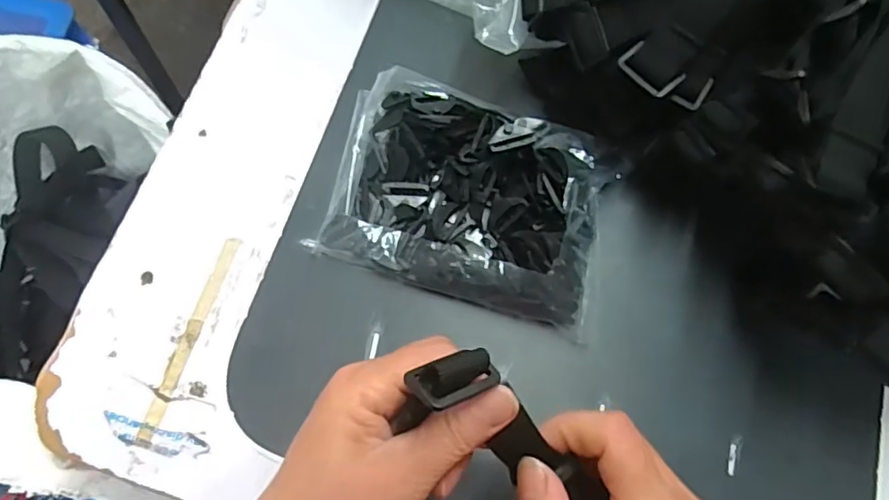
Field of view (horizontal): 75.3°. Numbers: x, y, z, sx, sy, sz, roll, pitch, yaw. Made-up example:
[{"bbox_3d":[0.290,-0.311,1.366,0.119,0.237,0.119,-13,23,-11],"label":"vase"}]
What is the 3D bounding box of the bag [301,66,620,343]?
[{"bbox_3d":[0.017,-0.038,0.365,0.170,0.030,0.129,18,74,6],"label":"bag"}]

